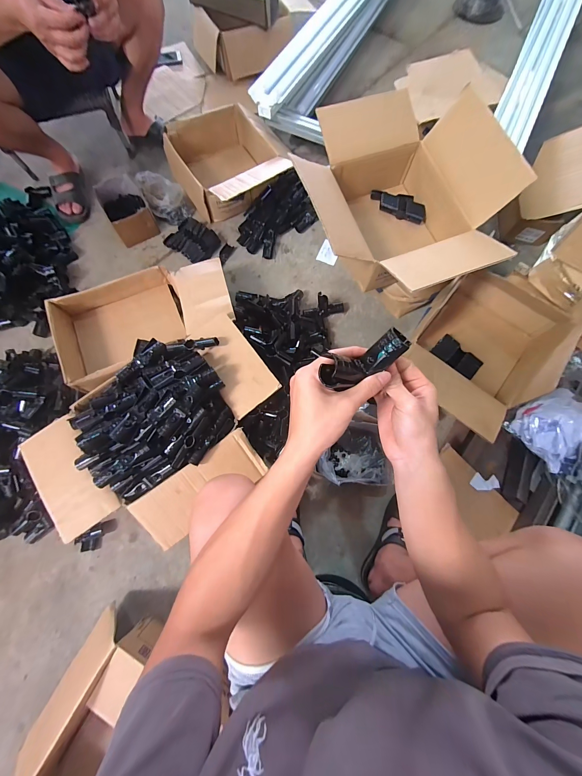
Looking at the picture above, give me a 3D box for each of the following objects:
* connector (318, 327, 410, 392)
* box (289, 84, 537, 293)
[{"bbox_3d":[0.079,-0.031,0.321,0.096,0.038,0.035,-25,75,-3],"label":"connector"},{"bbox_3d":[0.254,-0.456,0.758,0.437,0.267,0.528,-21,74,-7],"label":"box"}]

